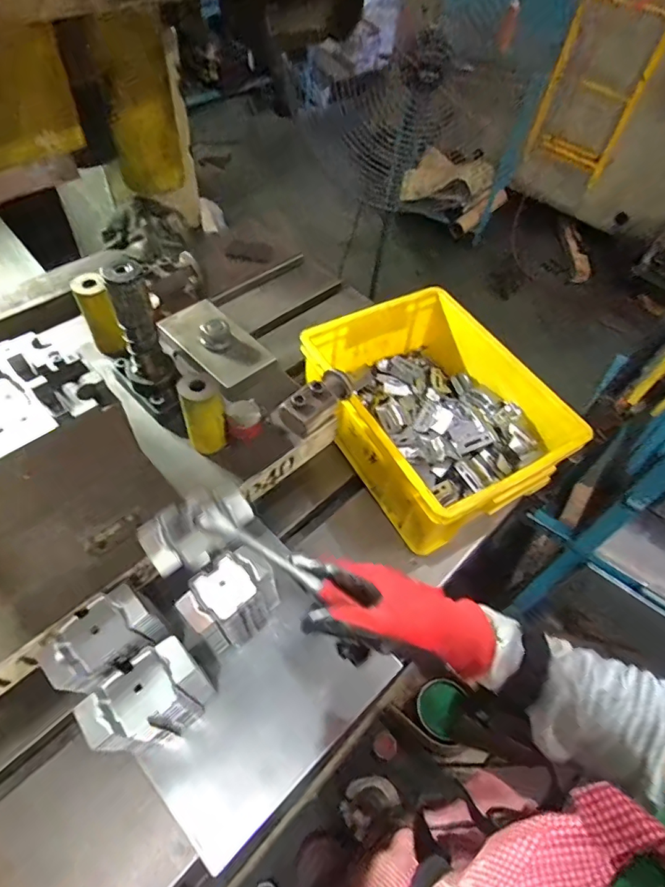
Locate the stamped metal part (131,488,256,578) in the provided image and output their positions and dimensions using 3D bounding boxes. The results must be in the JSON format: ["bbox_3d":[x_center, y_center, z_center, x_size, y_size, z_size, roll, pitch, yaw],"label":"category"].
[{"bbox_3d":[-0.118,0.071,0.422,0.091,0.030,0.051,-36,64,-26],"label":"stamped metal part"}]

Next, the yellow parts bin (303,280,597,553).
[{"bbox_3d":[0.140,-0.046,0.701,0.269,0.119,0.340,-26,60,-21],"label":"yellow parts bin"}]

